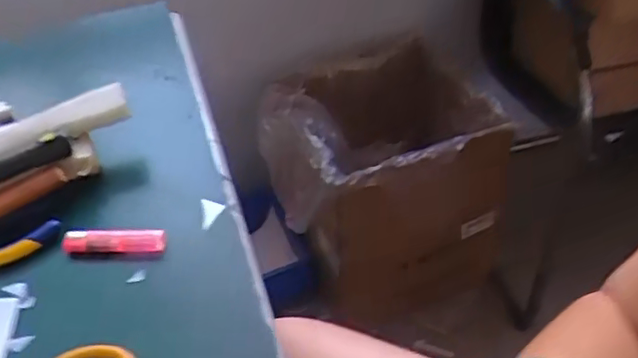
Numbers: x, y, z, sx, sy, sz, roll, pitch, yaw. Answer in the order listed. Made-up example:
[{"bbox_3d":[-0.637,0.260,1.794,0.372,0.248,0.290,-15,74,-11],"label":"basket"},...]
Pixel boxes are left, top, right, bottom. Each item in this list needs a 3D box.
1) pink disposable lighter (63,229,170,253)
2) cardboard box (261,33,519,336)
[{"bbox_3d":[-0.164,0.050,0.493,0.082,0.016,0.018,-3,42,5],"label":"pink disposable lighter"},{"bbox_3d":[0.139,0.010,1.276,0.461,0.435,0.379,-15,44,-11],"label":"cardboard box"}]

